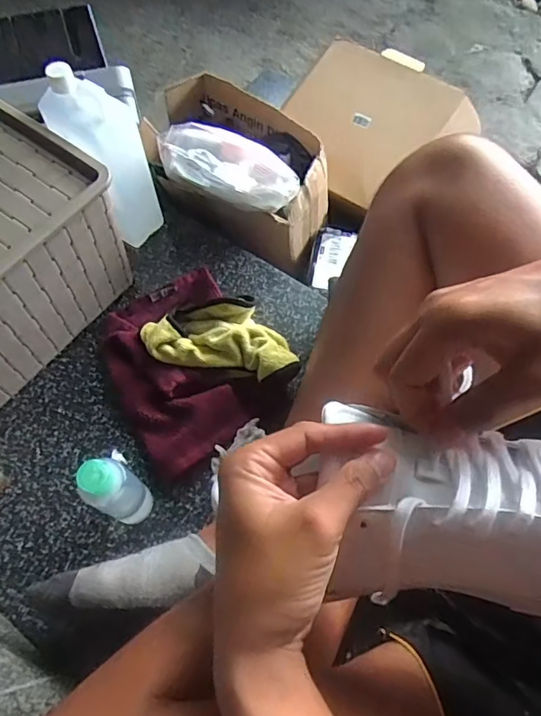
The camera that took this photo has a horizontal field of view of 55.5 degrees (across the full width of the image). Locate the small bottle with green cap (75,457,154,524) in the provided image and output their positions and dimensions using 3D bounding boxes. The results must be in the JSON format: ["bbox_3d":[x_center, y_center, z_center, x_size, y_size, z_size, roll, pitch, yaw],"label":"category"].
[{"bbox_3d":[-0.143,0.134,0.499,0.042,0.144,0.042,0,64,0],"label":"small bottle with green cap"}]

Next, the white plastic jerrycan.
[{"bbox_3d":[-0.200,-0.240,0.637,0.108,0.220,0.069,32,68,15],"label":"white plastic jerrycan"}]

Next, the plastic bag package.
[{"bbox_3d":[-0.051,-0.231,0.627,0.165,0.060,0.057,15,62,-19],"label":"plastic bag package"}]

